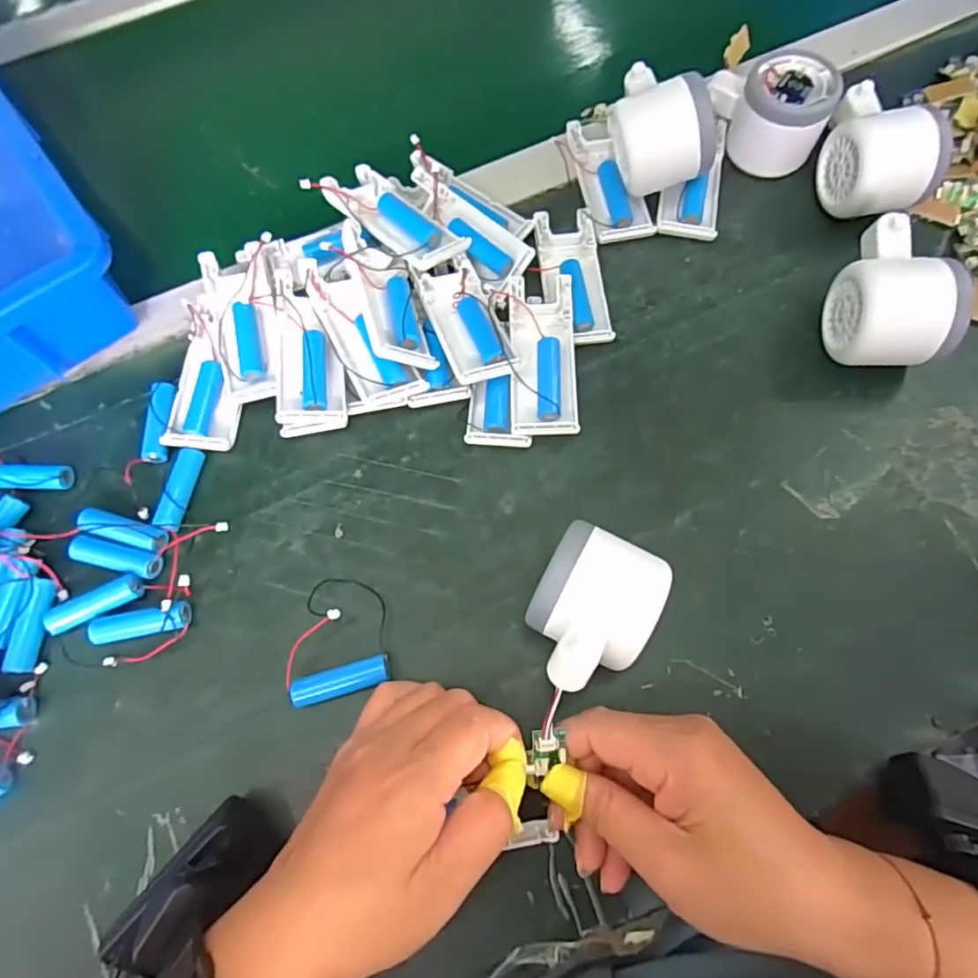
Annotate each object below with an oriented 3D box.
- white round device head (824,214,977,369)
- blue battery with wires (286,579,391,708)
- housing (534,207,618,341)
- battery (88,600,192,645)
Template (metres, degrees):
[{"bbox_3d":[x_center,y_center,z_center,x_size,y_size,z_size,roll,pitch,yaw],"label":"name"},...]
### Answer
[{"bbox_3d":[0.233,-0.110,0.347,0.051,0.059,0.080,-2,68,3],"label":"white round device head"},{"bbox_3d":[-0.080,0.078,0.309,0.049,0.020,0.064,-8,68,0],"label":"blue battery with wires"},{"bbox_3d":[0.055,-0.140,0.386,0.039,0.020,0.101,-7,68,0],"label":"housing"},{"bbox_3d":[-0.187,0.072,0.317,0.049,0.015,0.014,-11,68,-1],"label":"battery"}]

